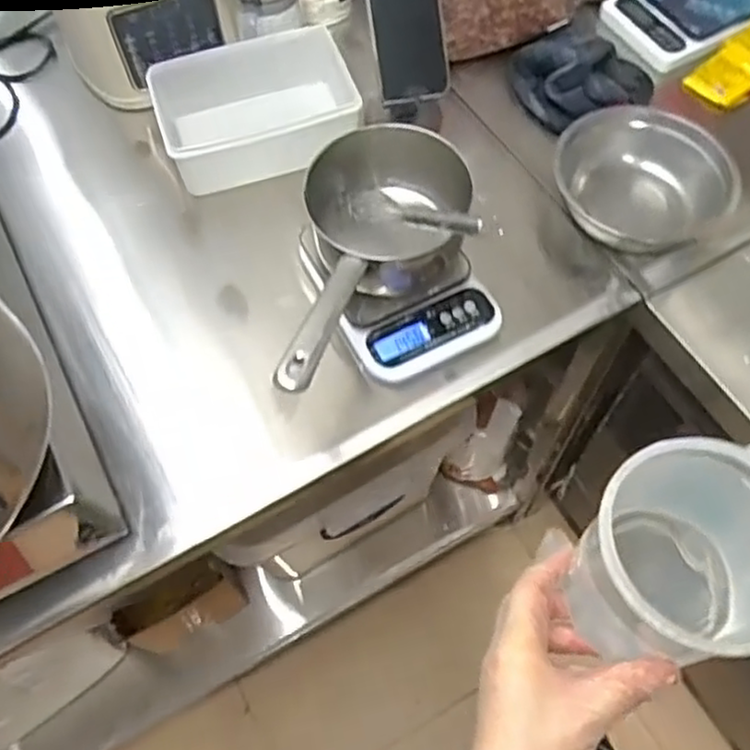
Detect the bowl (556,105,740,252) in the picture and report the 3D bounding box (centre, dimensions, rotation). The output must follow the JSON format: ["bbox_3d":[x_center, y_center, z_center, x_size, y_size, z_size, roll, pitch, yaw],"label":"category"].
[{"bbox_3d":[0.284,-0.204,0.773,0.156,0.102,0.147,0,62,1],"label":"bowl"}]

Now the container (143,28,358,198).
[{"bbox_3d":[-0.138,-0.313,0.837,0.226,0.066,0.177,-15,63,-7],"label":"container"}]

